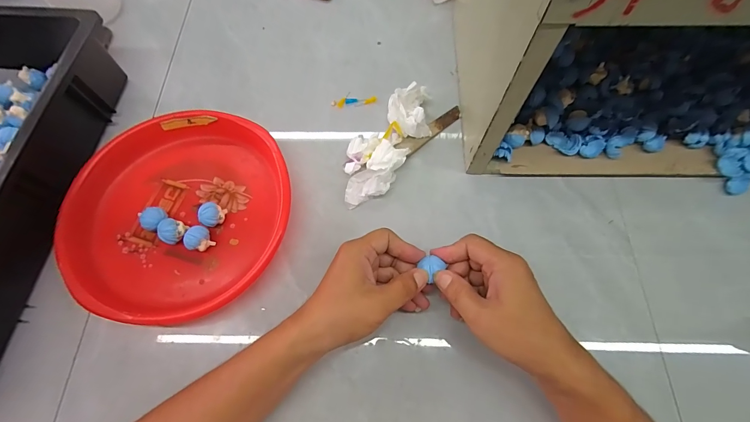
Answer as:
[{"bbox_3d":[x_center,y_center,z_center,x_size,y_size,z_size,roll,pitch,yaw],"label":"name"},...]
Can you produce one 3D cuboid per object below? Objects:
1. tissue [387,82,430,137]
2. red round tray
[{"bbox_3d":[0.045,-0.128,0.442,0.053,0.034,0.067,1,68,2],"label":"tissue"},{"bbox_3d":[-0.224,-0.002,0.397,0.247,0.037,0.245,-1,68,1],"label":"red round tray"}]

